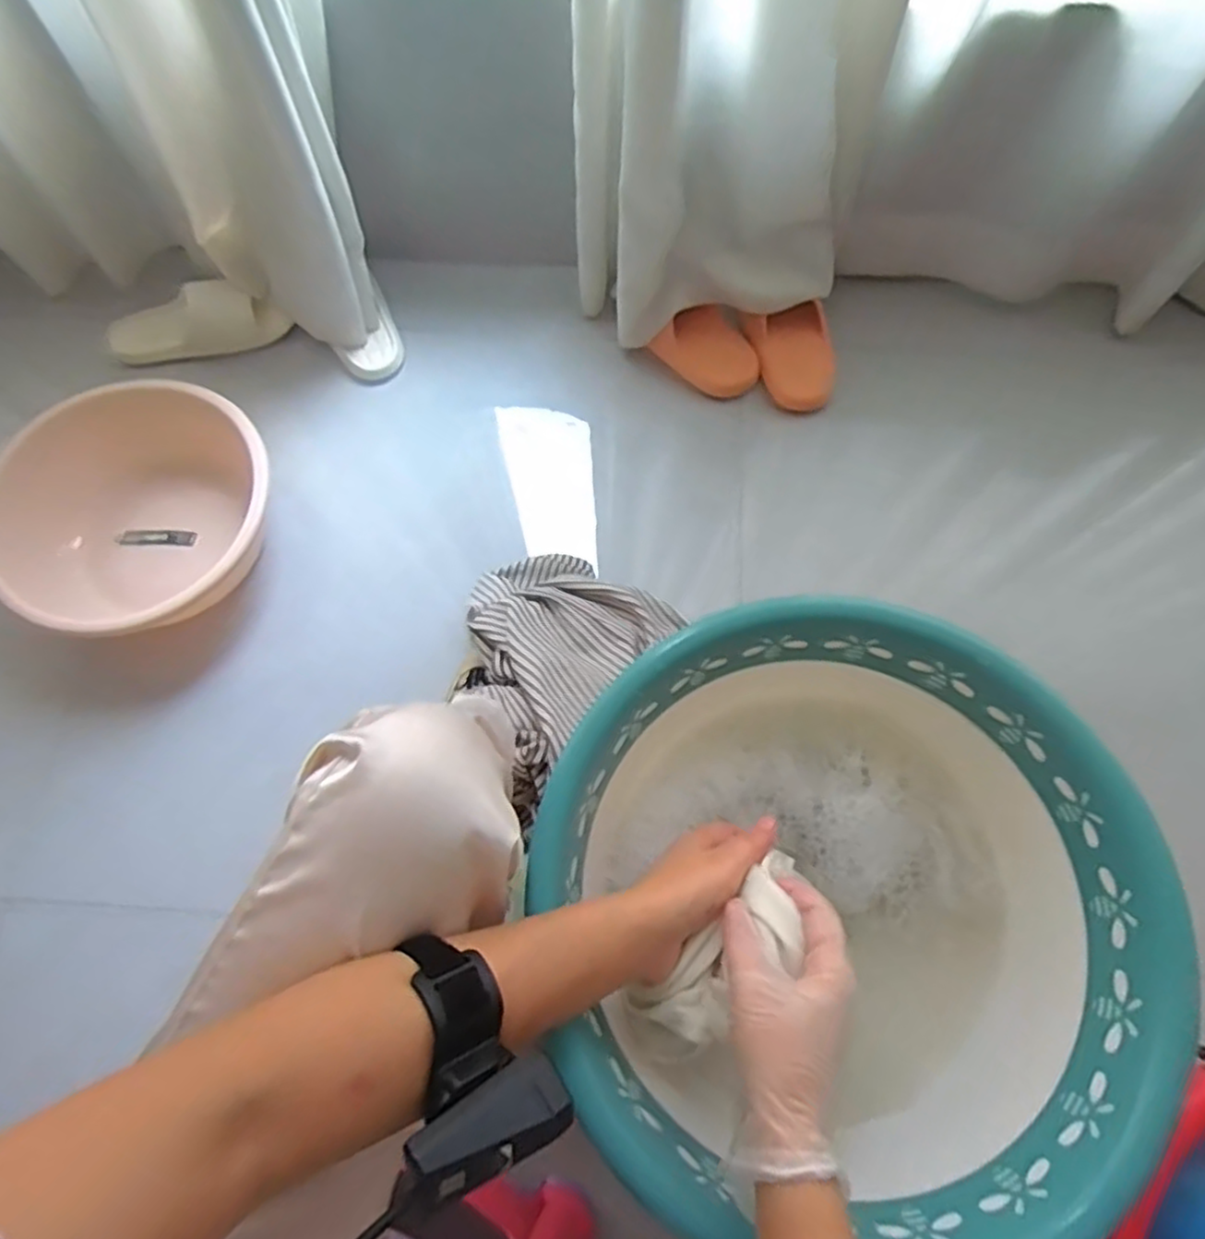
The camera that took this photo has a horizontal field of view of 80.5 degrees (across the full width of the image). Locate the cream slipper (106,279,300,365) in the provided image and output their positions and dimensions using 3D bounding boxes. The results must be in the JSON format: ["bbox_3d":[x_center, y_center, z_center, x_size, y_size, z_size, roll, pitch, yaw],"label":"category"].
[{"bbox_3d":[-0.563,-0.409,0.992,0.226,0.079,0.083,-21,71,-22],"label":"cream slipper"}]

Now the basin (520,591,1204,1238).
[{"bbox_3d":[0.141,0.180,0.461,0.355,0.123,0.340,0,70,0],"label":"basin"}]

